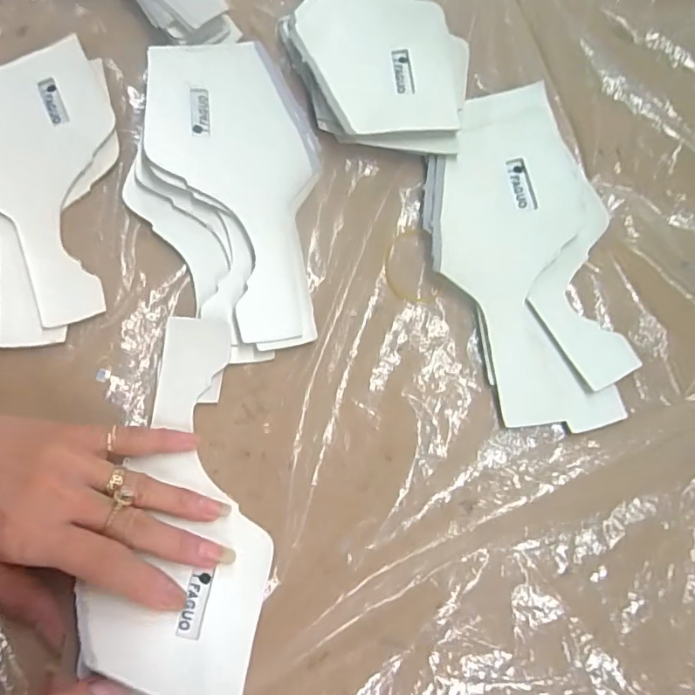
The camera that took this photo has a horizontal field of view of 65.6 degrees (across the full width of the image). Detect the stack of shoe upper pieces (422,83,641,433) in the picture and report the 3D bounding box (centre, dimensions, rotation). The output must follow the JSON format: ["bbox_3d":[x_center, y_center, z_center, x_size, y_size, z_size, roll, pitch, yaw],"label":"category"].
[{"bbox_3d":[0.108,-0.056,0.322,0.102,0.015,0.207,-15,77,-5],"label":"stack of shoe upper pieces"}]

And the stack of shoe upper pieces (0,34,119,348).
[{"bbox_3d":[-0.188,-0.098,0.327,0.089,0.008,0.196,-8,76,-3],"label":"stack of shoe upper pieces"}]

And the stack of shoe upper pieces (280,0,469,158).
[{"bbox_3d":[0.017,-0.221,0.357,0.109,0.017,0.205,-3,76,-2],"label":"stack of shoe upper pieces"}]

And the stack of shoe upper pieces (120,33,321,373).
[{"bbox_3d":[-0.069,-0.097,0.326,0.109,0.018,0.204,-24,78,-7],"label":"stack of shoe upper pieces"}]

